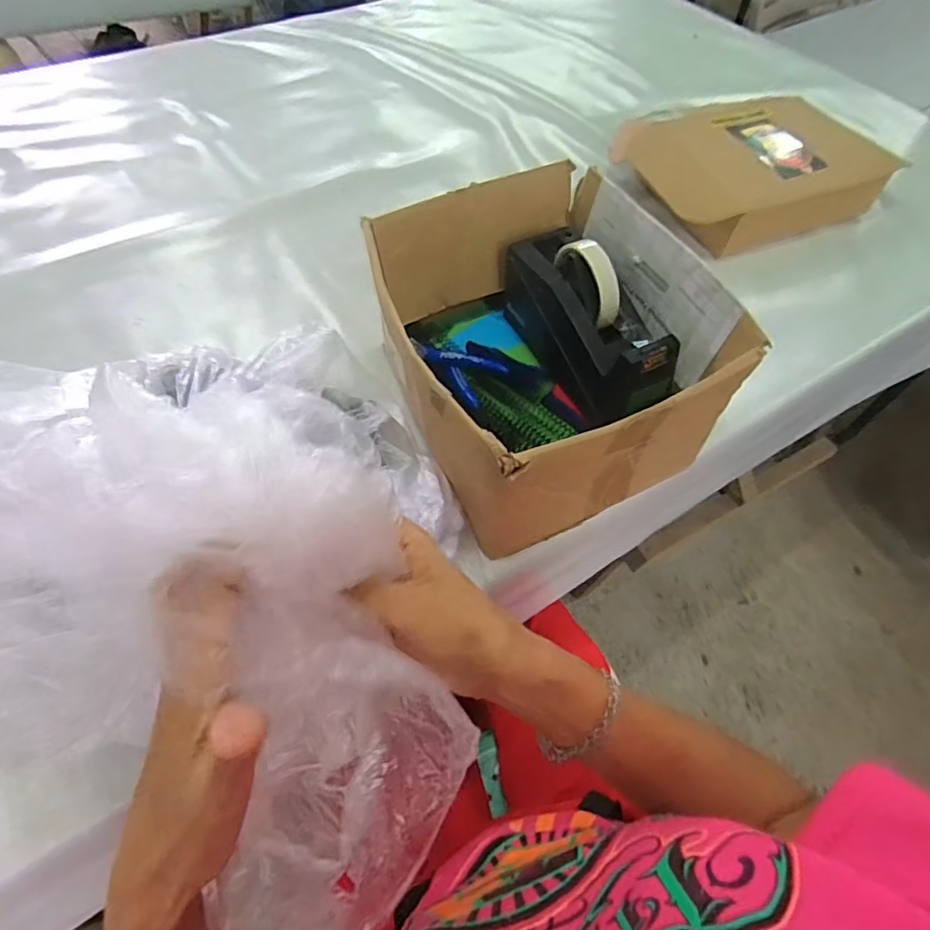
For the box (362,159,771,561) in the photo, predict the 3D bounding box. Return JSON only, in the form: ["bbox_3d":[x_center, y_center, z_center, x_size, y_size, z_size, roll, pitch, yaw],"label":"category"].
[{"bbox_3d":[0.069,-0.113,0.517,0.264,0.149,0.292,-23,60,-16],"label":"box"}]

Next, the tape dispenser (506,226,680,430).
[{"bbox_3d":[0.115,-0.140,0.535,0.077,0.109,0.210,-23,61,-16],"label":"tape dispenser"}]

